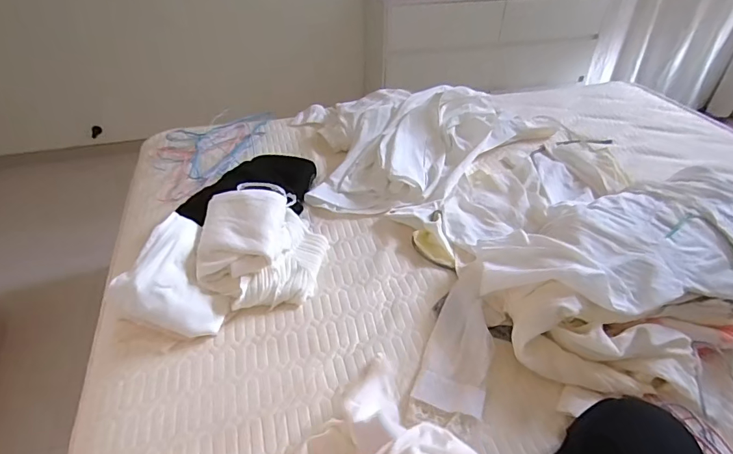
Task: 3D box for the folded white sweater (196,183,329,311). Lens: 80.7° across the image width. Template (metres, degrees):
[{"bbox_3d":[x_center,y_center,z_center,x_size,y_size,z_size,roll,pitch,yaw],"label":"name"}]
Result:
[{"bbox_3d":[-0.195,0.022,0.826,0.213,0.131,0.252,-6,42,-7],"label":"folded white sweater"}]

